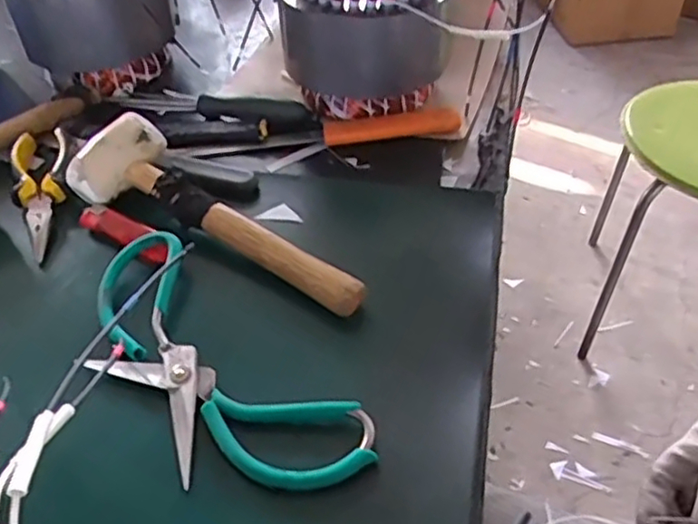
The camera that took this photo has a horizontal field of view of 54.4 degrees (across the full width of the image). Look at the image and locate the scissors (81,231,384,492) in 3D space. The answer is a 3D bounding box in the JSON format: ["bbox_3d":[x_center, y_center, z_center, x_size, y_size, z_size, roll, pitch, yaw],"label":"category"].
[{"bbox_3d":[-0.090,0.062,0.408,0.092,0.027,0.228,-35,53,-28],"label":"scissors"}]

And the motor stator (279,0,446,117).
[{"bbox_3d":[0.012,-0.225,0.609,0.137,0.138,0.142,-3,45,0],"label":"motor stator"}]

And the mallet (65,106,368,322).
[{"bbox_3d":[-0.090,-0.041,0.494,0.257,0.050,0.074,21,50,23],"label":"mallet"}]

